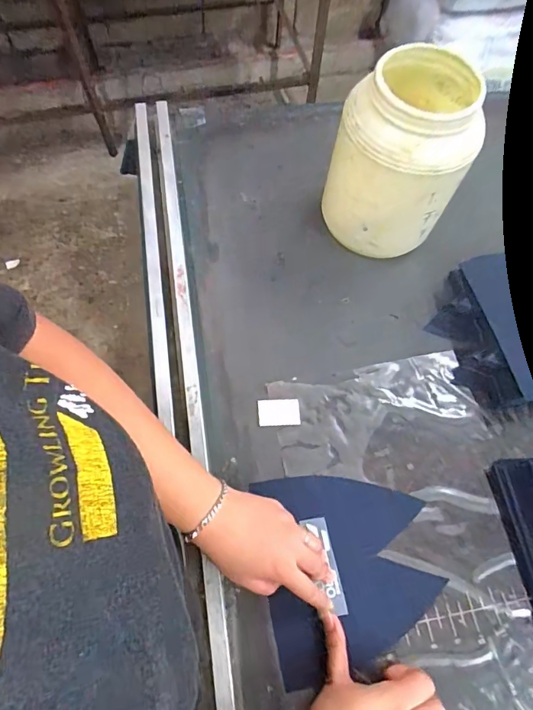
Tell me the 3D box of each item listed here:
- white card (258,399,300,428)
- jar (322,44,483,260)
[{"bbox_3d":[0.015,0.070,0.523,0.050,0.004,0.032,-2,65,-4],"label":"white card"},{"bbox_3d":[0.165,-0.244,0.532,0.155,0.186,0.147,16,66,3],"label":"jar"}]

